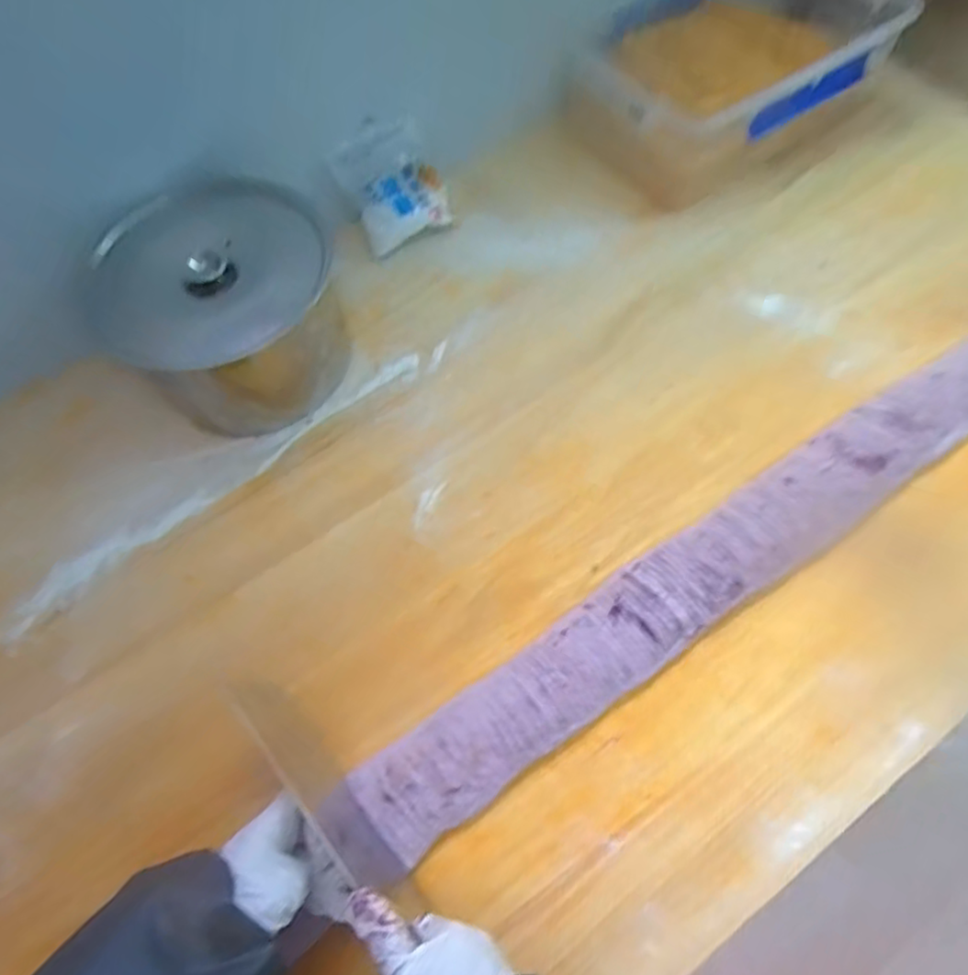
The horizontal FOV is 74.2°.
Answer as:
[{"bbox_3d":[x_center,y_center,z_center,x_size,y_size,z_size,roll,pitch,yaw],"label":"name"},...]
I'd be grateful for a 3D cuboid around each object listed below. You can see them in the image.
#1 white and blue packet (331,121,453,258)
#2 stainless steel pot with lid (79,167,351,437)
[{"bbox_3d":[-0.102,-0.339,0.715,0.102,0.117,0.029,-32,28,-8],"label":"white and blue packet"},{"bbox_3d":[-0.235,-0.164,0.609,0.184,0.167,0.205,28,70,15],"label":"stainless steel pot with lid"}]

